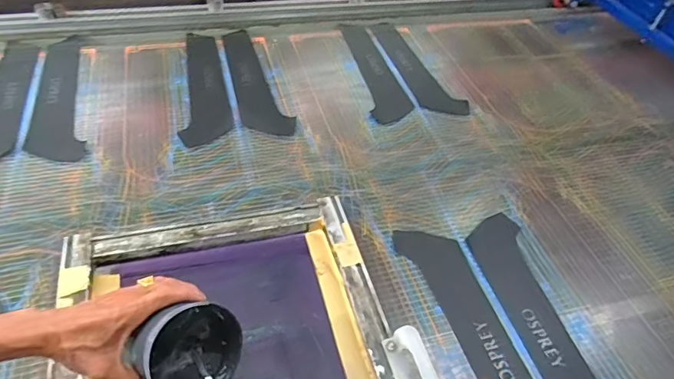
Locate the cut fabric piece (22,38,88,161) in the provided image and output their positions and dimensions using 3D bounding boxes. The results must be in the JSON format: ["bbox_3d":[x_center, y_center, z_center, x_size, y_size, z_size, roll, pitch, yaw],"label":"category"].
[{"bbox_3d":[-0.578,-0.202,1.002,0.101,0.009,0.424,-11,49,-15],"label":"cut fabric piece"}]

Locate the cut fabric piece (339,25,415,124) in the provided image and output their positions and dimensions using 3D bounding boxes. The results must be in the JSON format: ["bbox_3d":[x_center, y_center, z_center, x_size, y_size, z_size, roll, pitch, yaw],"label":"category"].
[{"bbox_3d":[0.091,-0.291,1.157,0.093,0.007,0.385,-6,49,-11],"label":"cut fabric piece"}]

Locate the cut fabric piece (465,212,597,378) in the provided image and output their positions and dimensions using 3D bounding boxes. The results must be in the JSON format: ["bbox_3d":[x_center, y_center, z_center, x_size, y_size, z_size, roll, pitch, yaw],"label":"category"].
[{"bbox_3d":[0.305,0.209,0.704,0.089,0.006,0.424,-7,48,-11],"label":"cut fabric piece"}]

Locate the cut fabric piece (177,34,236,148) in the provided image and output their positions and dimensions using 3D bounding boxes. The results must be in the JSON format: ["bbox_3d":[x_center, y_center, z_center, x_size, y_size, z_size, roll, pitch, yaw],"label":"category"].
[{"bbox_3d":[-0.287,-0.241,1.068,0.101,0.007,0.419,-4,47,-9],"label":"cut fabric piece"}]

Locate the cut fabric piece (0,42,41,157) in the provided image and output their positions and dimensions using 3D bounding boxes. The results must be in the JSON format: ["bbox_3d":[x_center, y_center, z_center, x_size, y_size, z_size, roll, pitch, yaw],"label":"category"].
[{"bbox_3d":[-0.686,-0.184,0.980,0.106,0.012,0.411,-7,48,-11],"label":"cut fabric piece"}]

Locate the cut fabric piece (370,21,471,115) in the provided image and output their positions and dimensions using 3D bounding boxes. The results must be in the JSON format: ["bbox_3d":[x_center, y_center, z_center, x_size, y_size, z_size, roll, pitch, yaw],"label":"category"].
[{"bbox_3d":[0.180,-0.306,1.185,0.098,0.010,0.398,-16,50,-19],"label":"cut fabric piece"}]

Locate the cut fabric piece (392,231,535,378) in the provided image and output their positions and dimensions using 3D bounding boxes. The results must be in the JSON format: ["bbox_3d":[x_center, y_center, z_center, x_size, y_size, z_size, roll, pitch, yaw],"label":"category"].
[{"bbox_3d":[0.216,0.208,0.699,0.094,0.009,0.399,-16,51,-19],"label":"cut fabric piece"}]

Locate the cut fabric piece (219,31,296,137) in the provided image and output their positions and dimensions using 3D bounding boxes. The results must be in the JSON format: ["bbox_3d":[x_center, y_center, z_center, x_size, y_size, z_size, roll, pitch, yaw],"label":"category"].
[{"bbox_3d":[-0.200,-0.254,1.091,0.099,0.006,0.415,-15,50,-18],"label":"cut fabric piece"}]

